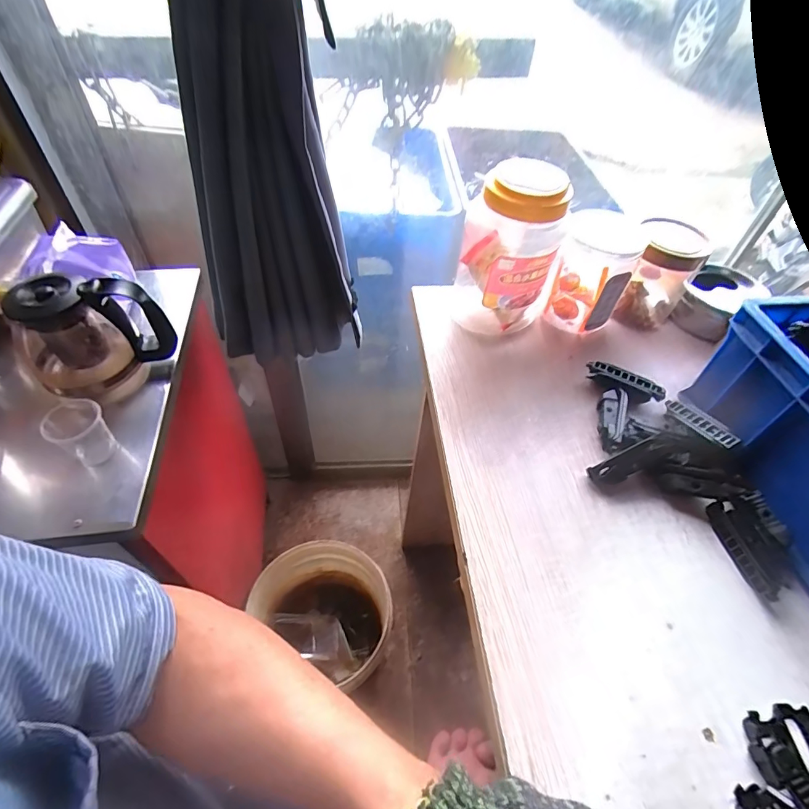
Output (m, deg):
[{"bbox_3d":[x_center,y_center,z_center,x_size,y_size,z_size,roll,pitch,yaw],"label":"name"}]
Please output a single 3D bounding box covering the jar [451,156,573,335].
[{"bbox_3d":[0.113,-0.165,0.487,0.100,0.183,0.086,12,51,6],"label":"jar"}]

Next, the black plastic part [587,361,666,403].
[{"bbox_3d":[0.231,-0.020,0.468,0.078,0.026,0.018,26,53,17],"label":"black plastic part"}]

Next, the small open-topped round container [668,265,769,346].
[{"bbox_3d":[0.384,-0.125,0.547,0.080,0.059,0.067,-31,59,-26],"label":"small open-topped round container"}]

